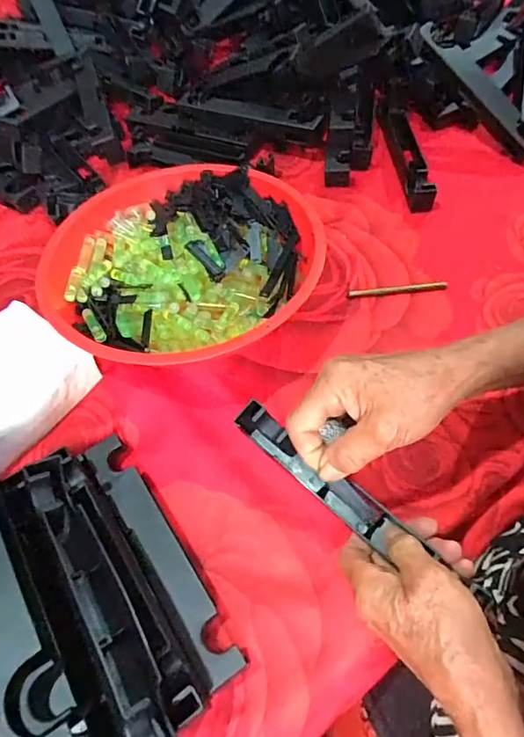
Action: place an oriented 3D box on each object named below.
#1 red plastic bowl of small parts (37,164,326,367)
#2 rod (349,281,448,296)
[{"bbox_3d":[-0.078,-0.091,0.459,0.252,0.077,0.241,-3,56,5],"label":"red plastic bowl of small parts"},{"bbox_3d":[0.135,-0.079,0.486,0.095,0.004,0.008,-6,56,3],"label":"rod"}]

